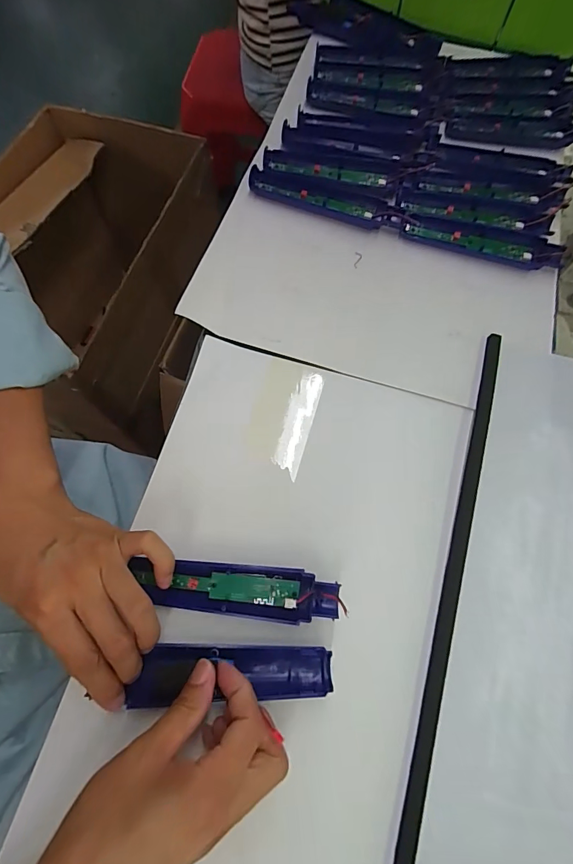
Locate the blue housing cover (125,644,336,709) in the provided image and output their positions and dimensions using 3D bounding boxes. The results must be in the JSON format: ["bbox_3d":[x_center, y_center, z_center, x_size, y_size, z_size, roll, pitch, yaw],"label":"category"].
[{"bbox_3d":[-0.038,0.173,0.285,0.139,0.012,0.037,2,69,-7],"label":"blue housing cover"}]

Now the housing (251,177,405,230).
[{"bbox_3d":[0.043,-0.262,0.444,0.172,0.017,0.039,20,71,7],"label":"housing"}]

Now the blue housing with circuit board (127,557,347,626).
[{"bbox_3d":[-0.036,0.120,0.302,0.153,0.013,0.037,5,70,1],"label":"blue housing with circuit board"}]

